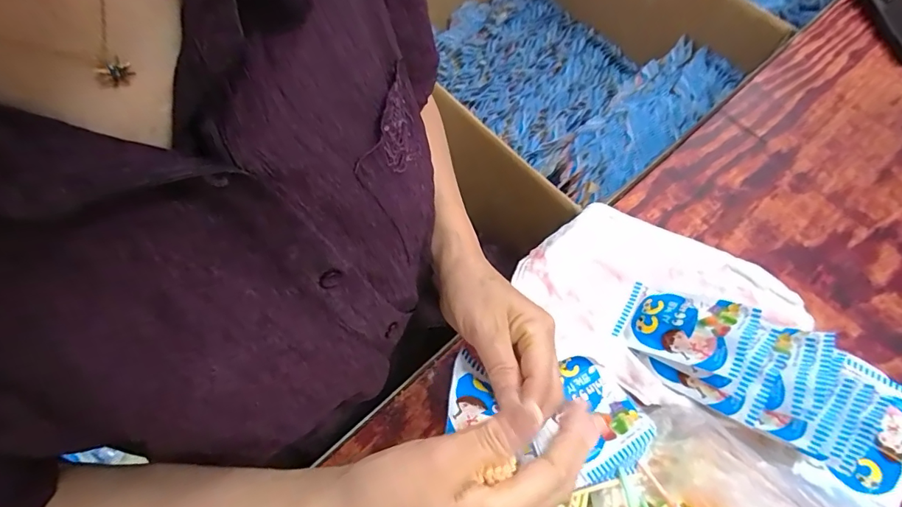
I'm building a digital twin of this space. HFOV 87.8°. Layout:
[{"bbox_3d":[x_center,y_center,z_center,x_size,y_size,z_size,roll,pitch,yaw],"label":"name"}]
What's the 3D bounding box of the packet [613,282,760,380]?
[{"bbox_3d":[0.195,0.061,0.399,0.100,0.010,0.063,12,64,48],"label":"packet"}]

